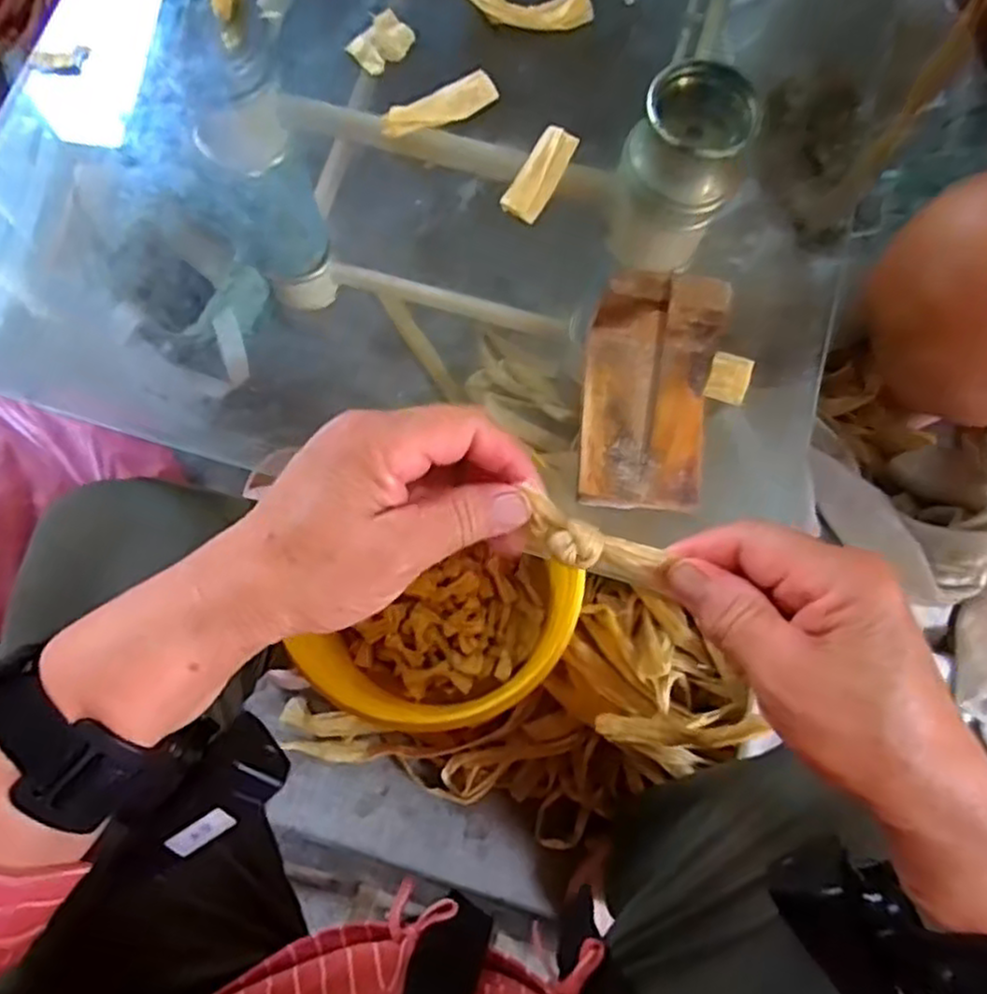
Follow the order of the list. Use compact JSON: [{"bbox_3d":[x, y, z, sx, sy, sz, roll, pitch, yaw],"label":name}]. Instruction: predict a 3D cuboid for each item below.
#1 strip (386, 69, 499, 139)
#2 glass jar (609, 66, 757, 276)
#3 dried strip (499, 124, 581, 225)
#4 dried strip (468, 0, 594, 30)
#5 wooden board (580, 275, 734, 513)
[{"bbox_3d":[-0.031,-0.230,0.435,0.074,0.004,0.020,-32,105,-16],"label":"strip"},{"bbox_3d":[0.126,-0.220,0.510,0.073,0.130,0.067,0,76,-1],"label":"glass jar"},{"bbox_3d":[0.027,-0.188,0.429,0.023,0.007,0.063,25,76,5],"label":"dried strip"},{"bbox_3d":[0.018,-0.305,0.454,0.084,0.010,0.038,17,76,3],"label":"dried strip"},{"bbox_3d":[0.079,-0.051,0.365,0.064,0.048,0.104,7,75,0],"label":"wooden board"}]

